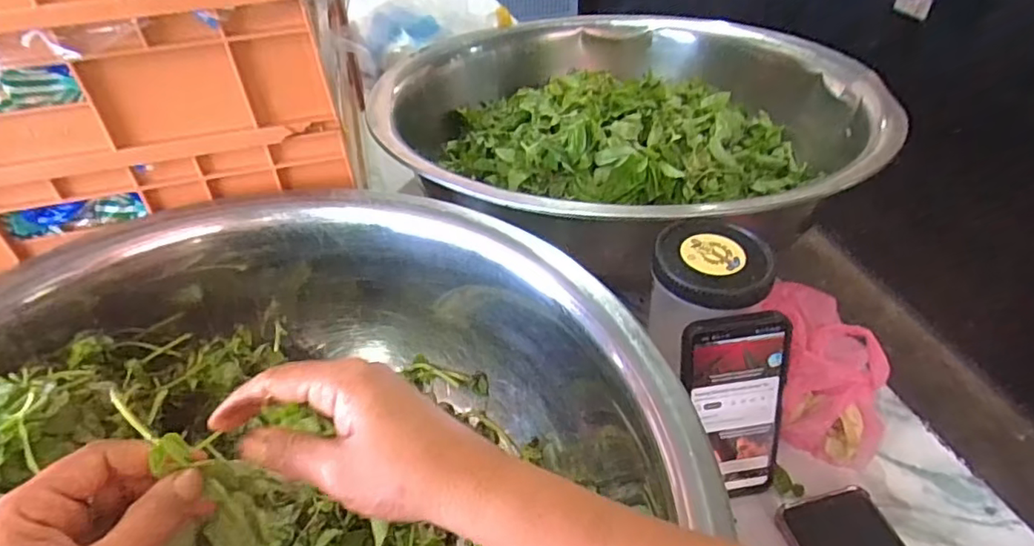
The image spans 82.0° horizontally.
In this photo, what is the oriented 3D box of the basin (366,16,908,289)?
[{"bbox_3d":[0.131,-0.189,0.752,0.571,0.135,0.555,-2,40,1],"label":"basin"}]

